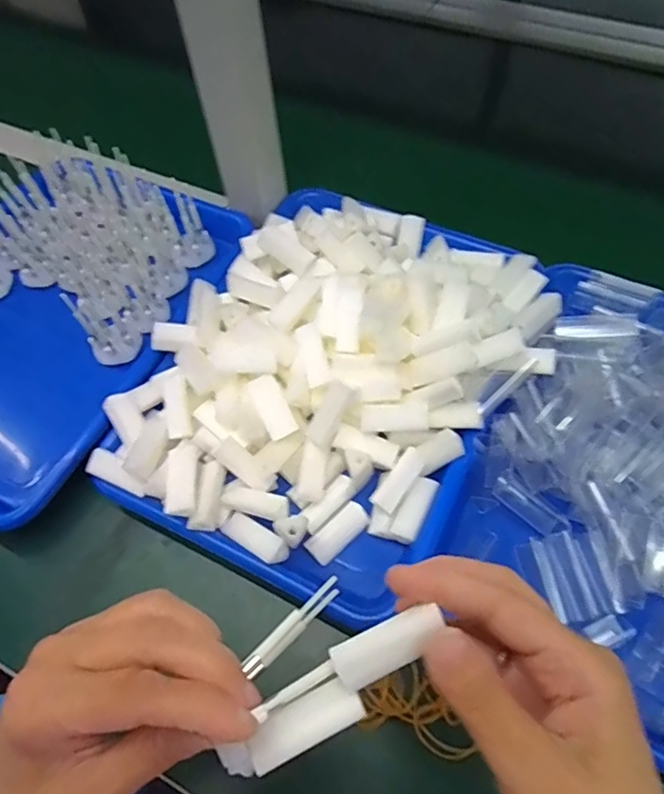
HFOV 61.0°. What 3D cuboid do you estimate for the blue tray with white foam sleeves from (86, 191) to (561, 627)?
[{"bbox_3d":[0.002,-0.031,0.420,0.254,0.067,0.322,27,64,17],"label":"blue tray with white foam sleeves"}]

